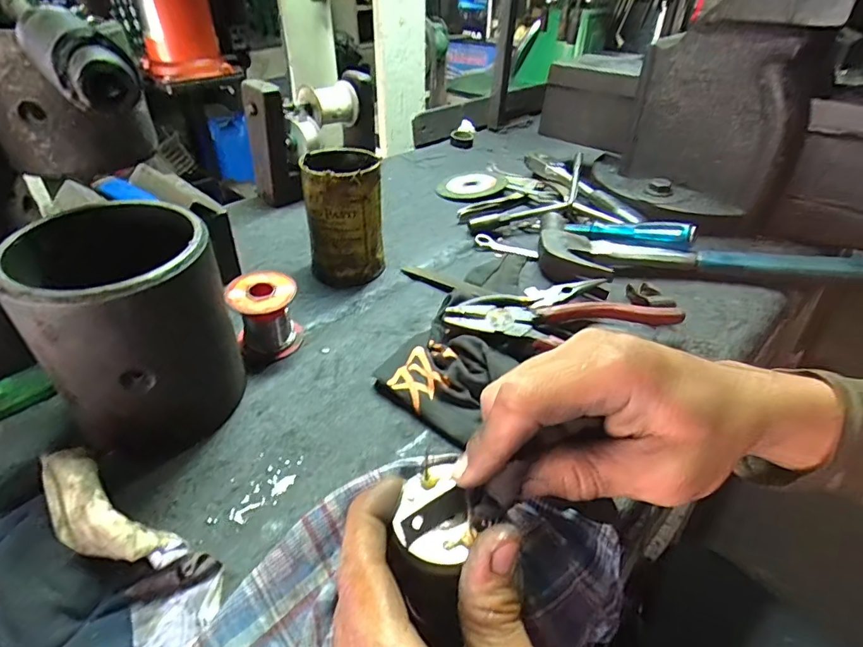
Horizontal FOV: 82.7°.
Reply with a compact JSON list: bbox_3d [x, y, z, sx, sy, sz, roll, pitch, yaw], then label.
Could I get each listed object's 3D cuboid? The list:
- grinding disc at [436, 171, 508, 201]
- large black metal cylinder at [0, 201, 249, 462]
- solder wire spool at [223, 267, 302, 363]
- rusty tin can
[{"bbox_3d":[0.059,-0.195,0.688,0.093,0.017,0.083,-28,48,-33],"label":"grinding disc"},{"bbox_3d":[-0.190,0.006,0.323,0.107,0.143,0.105,-13,41,-19],"label":"large black metal cylinder"},{"bbox_3d":[-0.136,-0.006,0.403,0.051,0.058,0.051,2,38,-1],"label":"solder wire spool"},{"bbox_3d":[-0.085,-0.105,0.484,0.073,0.116,0.077,-5,39,-10],"label":"rusty tin can"}]

